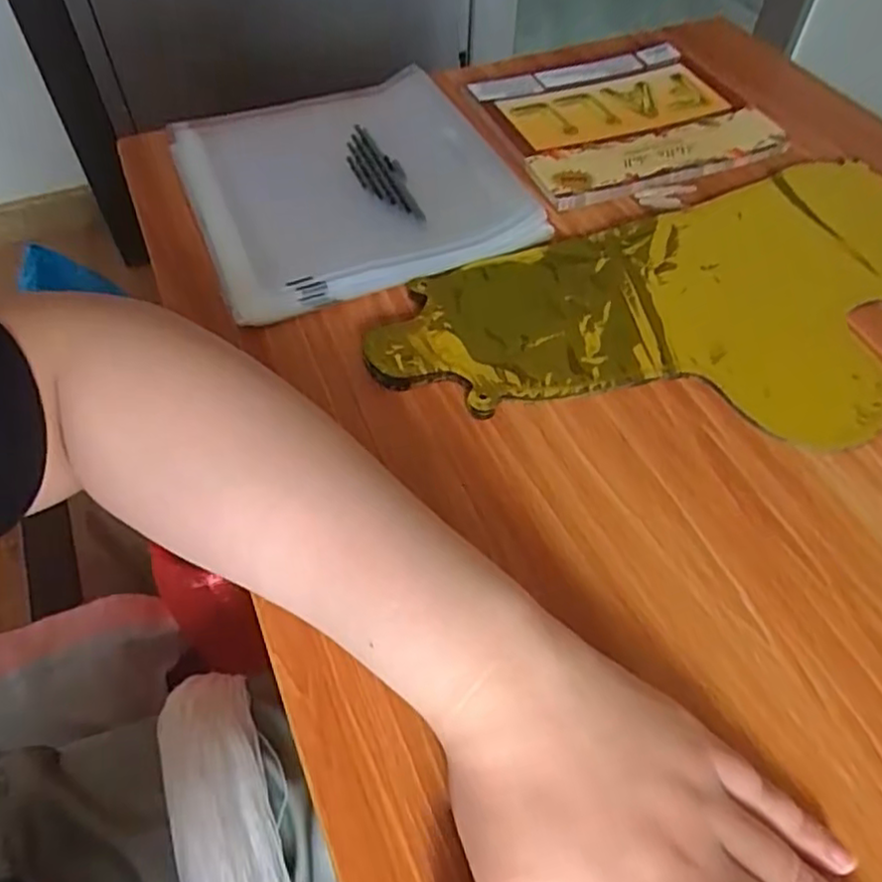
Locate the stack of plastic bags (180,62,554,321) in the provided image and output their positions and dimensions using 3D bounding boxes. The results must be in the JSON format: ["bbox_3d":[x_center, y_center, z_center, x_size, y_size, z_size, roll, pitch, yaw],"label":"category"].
[{"bbox_3d":[-0.067,-0.180,0.461,0.196,0.018,0.213,-19,57,-14],"label":"stack of plastic bags"}]

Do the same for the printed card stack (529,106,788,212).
[{"bbox_3d":[0.154,-0.203,0.487,0.185,0.007,0.054,-19,57,-14],"label":"printed card stack"}]

